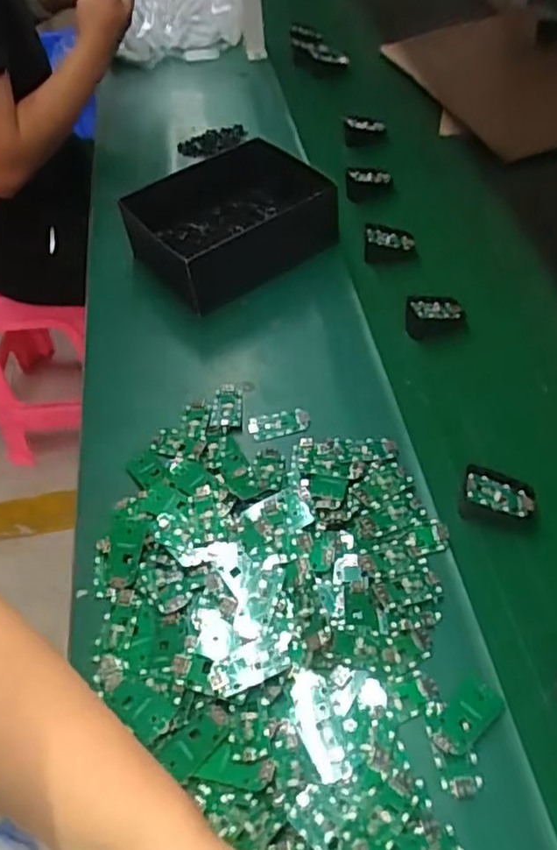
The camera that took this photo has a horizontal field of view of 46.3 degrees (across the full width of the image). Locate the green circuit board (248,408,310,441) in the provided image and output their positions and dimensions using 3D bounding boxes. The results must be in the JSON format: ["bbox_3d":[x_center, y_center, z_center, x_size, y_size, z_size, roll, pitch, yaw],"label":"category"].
[{"bbox_3d":[0.001,0.000,0.709,0.066,0.012,0.030,-14,51,-6],"label":"green circuit board"}]

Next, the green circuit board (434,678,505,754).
[{"bbox_3d":[0.143,0.224,0.499,0.060,0.006,0.033,-38,57,-23],"label":"green circuit board"}]

